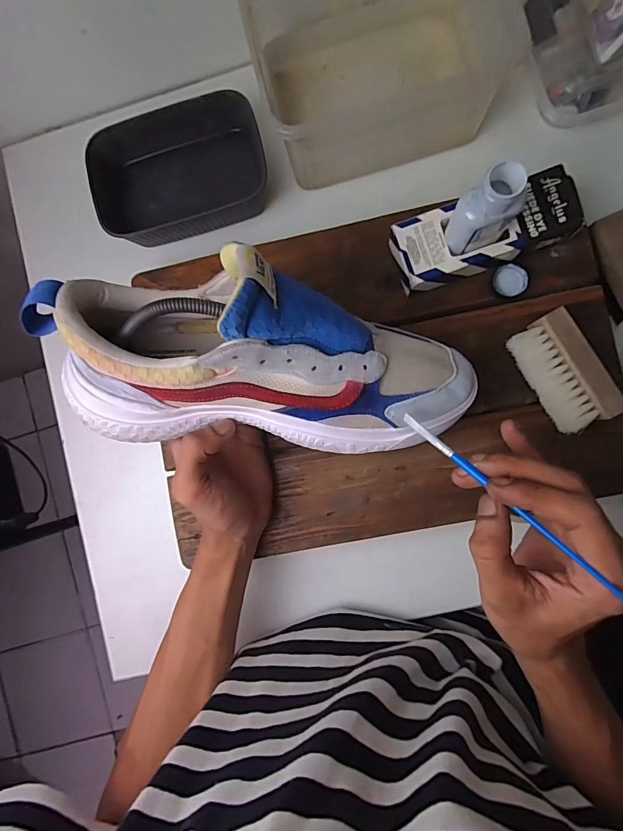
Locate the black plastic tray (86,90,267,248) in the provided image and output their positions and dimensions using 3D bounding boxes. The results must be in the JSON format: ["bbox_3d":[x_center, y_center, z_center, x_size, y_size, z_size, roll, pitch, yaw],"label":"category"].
[{"bbox_3d":[-0.129,-0.239,0.420,0.164,0.056,0.105,-17,87,5],"label":"black plastic tray"}]

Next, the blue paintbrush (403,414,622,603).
[{"bbox_3d":[0.115,0.051,0.244,0.006,0.004,0.165,-47,61,2],"label":"blue paintbrush"}]

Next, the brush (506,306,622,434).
[{"bbox_3d":[0.205,-0.035,0.343,0.043,0.037,0.092,-29,86,4],"label":"brush"}]

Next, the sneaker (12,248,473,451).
[{"bbox_3d":[-0.026,-0.030,0.275,0.282,0.122,0.105,7,89,-4],"label":"sneaker"}]

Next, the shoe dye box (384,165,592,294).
[{"bbox_3d":[0.147,-0.153,0.350,0.162,0.039,0.058,-17,87,4],"label":"shoe dye box"}]

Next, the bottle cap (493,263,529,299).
[{"bbox_3d":[0.172,-0.116,0.358,0.029,0.009,0.027,0,88,5],"label":"bottle cap"}]

